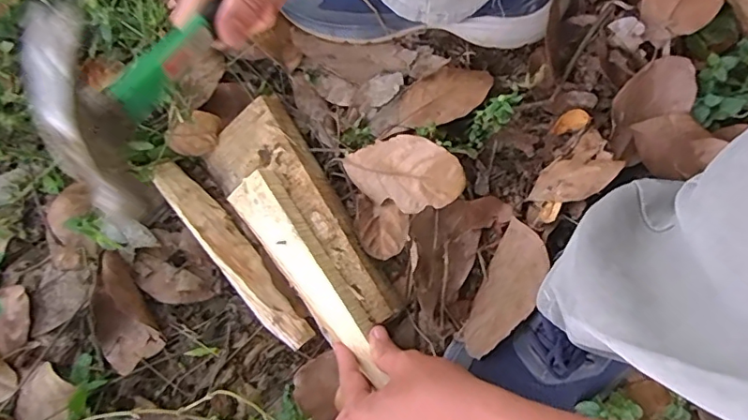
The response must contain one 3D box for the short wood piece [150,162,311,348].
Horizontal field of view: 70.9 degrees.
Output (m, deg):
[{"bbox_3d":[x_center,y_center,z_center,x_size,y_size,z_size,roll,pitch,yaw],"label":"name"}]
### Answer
[{"bbox_3d":[-0.129,0.036,0.473,0.034,0.021,0.206,-38,77,-9],"label":"short wood piece"}]

